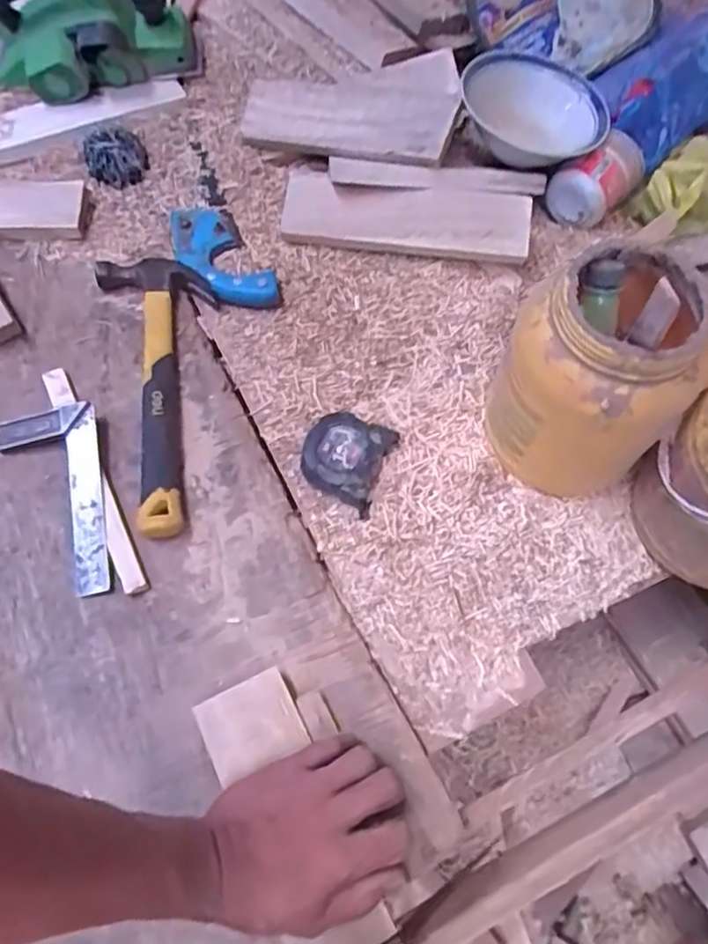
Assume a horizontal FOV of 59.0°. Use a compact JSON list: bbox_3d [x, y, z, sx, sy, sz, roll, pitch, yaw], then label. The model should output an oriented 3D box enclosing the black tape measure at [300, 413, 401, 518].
[{"bbox_3d":[-0.009,-0.015,0.627,0.082,0.032,0.085,21,65,8],"label":"black tape measure"}]

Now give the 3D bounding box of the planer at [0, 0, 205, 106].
[{"bbox_3d":[-0.283,-0.481,0.666,0.221,0.175,0.121,-10,63,-12],"label":"planer"}]

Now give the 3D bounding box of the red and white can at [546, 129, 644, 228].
[{"bbox_3d":[0.275,-0.338,0.721,0.109,0.067,0.075,-40,113,-4],"label":"red and white can"}]

